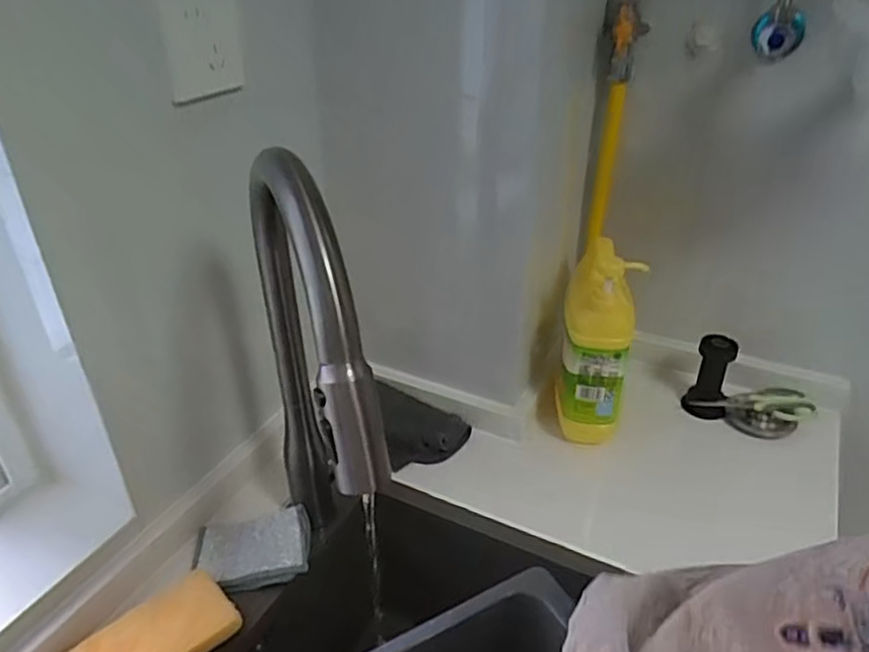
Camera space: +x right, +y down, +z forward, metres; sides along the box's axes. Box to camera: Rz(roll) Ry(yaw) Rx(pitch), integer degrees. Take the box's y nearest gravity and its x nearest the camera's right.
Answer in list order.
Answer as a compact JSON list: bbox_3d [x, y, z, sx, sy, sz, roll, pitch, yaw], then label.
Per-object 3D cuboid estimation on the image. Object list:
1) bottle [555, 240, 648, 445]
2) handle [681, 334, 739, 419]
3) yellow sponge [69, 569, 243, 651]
[{"bbox_3d":[0.185,0.022,0.768,0.074,0.235,0.064,5,33,8],"label":"bottle"},{"bbox_3d":[0.355,0.065,0.845,0.049,0.106,0.039,18,37,27],"label":"handle"},{"bbox_3d":[-0.253,0.285,0.582,0.150,0.032,0.076,-27,41,-35],"label":"yellow sponge"}]

